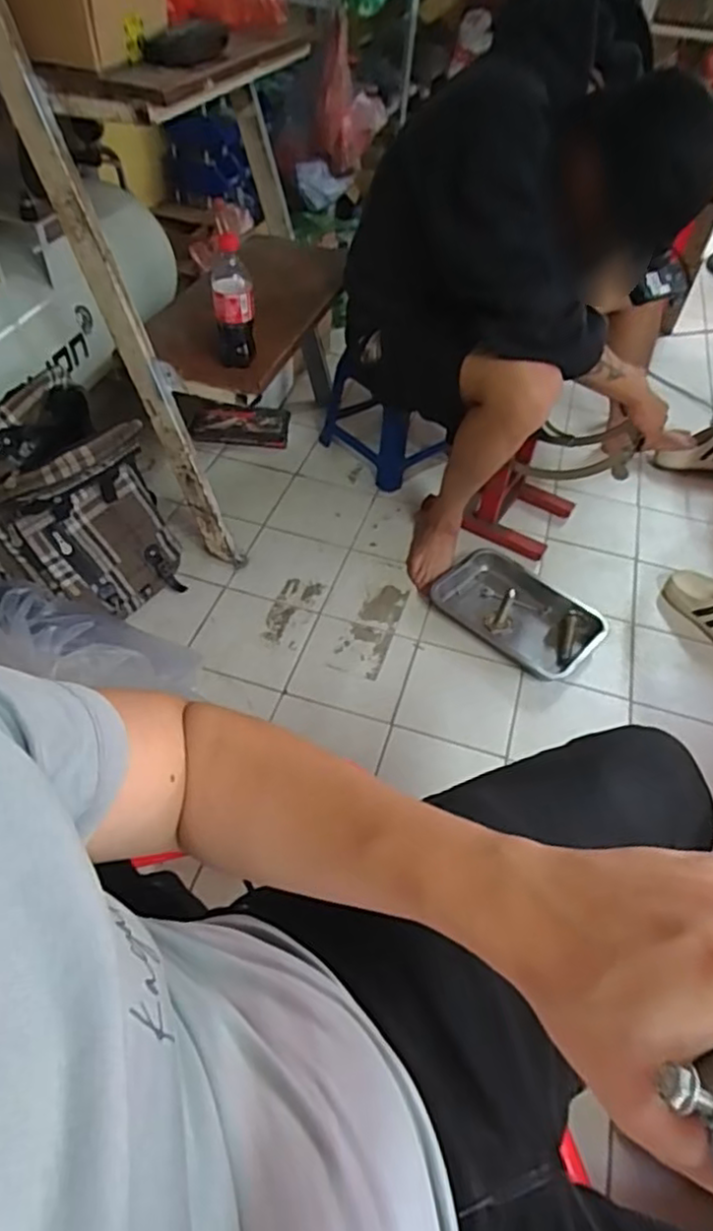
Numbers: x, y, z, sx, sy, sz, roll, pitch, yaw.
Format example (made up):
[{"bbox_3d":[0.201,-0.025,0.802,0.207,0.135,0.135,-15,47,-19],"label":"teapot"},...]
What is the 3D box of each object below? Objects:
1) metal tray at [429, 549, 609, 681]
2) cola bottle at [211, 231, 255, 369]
[{"bbox_3d":[0.327,-0.009,1.366,0.317,0.041,0.216,35,55,24],"label":"metal tray"},{"bbox_3d":[-0.194,-0.483,1.076,0.061,0.205,0.053,-6,49,-10],"label":"cola bottle"}]

